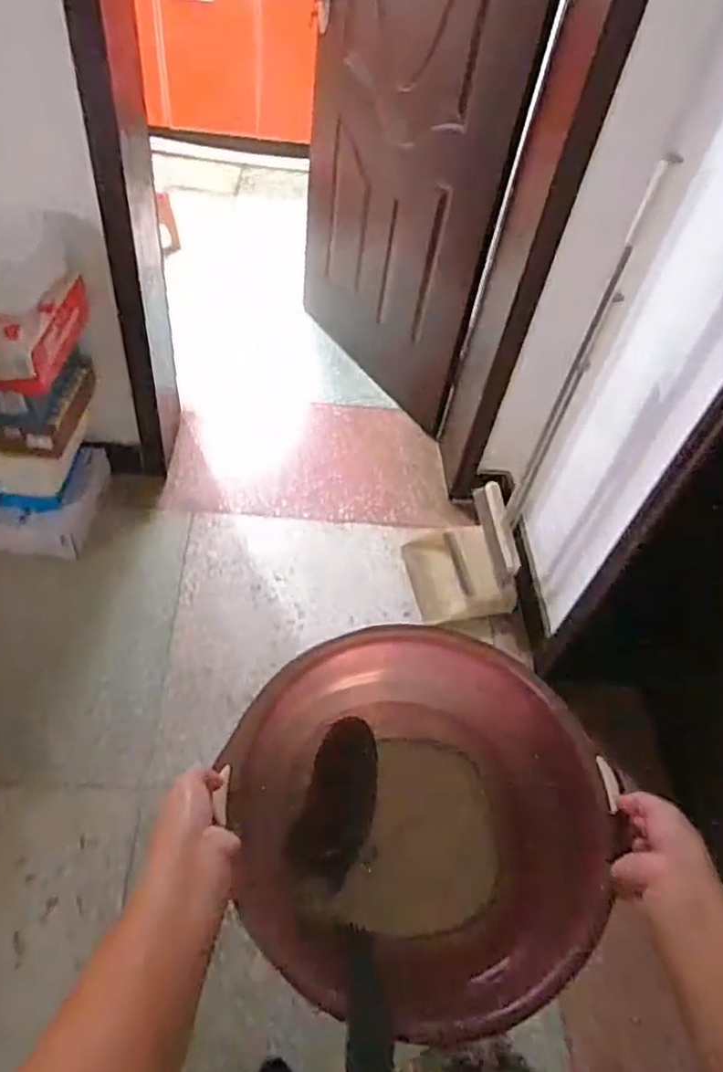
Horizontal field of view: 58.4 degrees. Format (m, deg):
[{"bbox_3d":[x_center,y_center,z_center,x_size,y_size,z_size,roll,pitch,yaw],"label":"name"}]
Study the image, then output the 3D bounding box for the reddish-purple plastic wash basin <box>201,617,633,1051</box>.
[{"bbox_3d":[0.049,0.265,0.617,0.321,0.121,0.338,3,51,-4],"label":"reddish-purple plastic wash basin"}]

